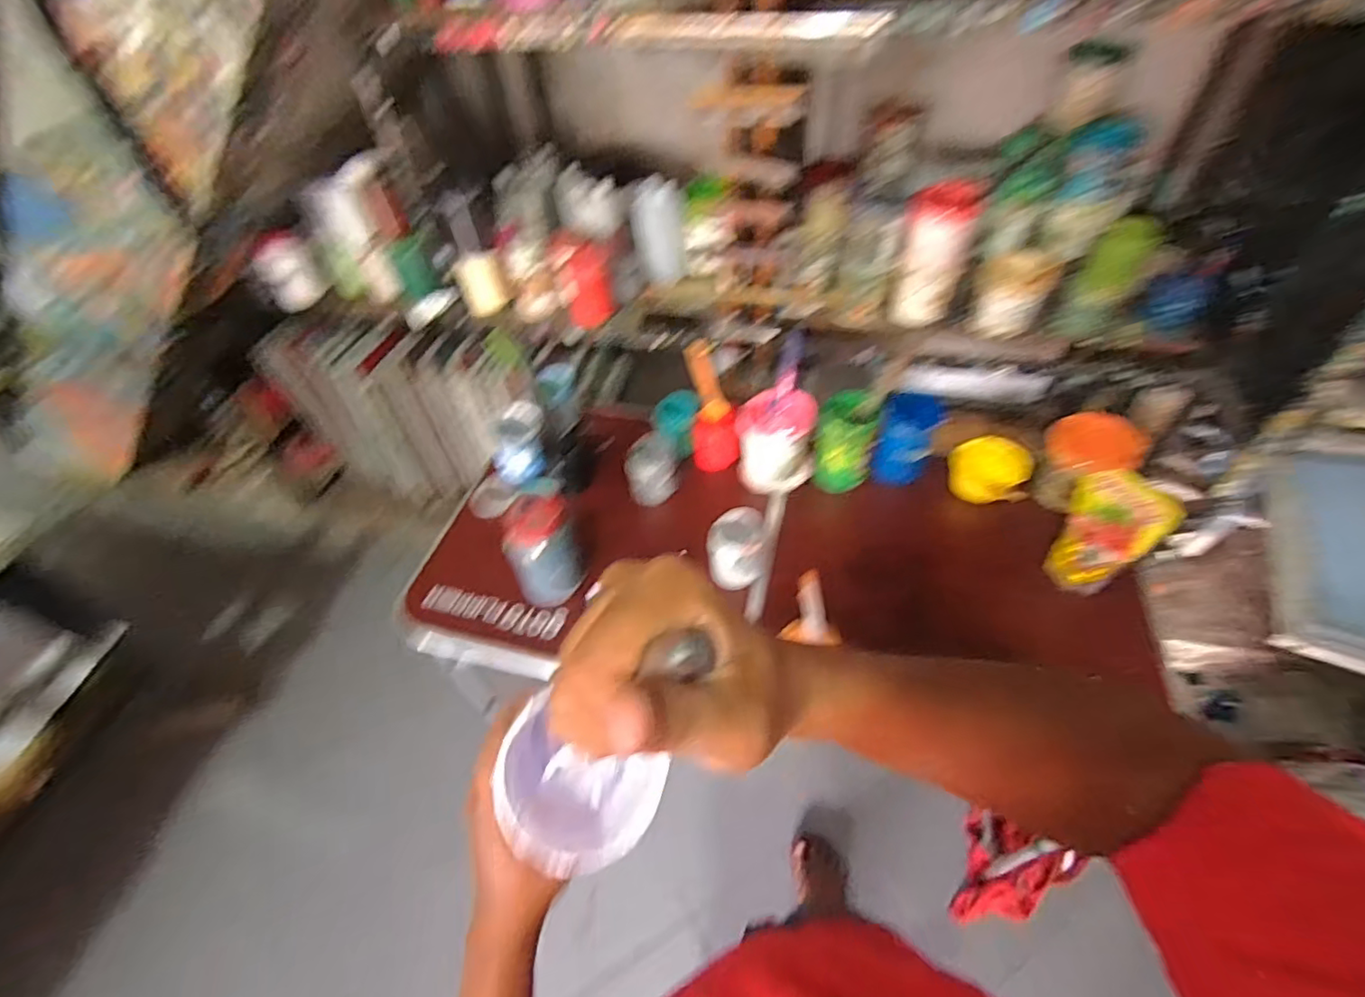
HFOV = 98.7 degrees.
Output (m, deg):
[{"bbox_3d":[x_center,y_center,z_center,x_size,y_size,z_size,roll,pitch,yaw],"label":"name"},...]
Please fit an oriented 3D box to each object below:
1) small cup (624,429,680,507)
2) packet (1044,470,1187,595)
[{"bbox_3d":[-0.055,-0.059,1.093,0.094,0.096,0.100,-2,50,3],"label":"small cup"},{"bbox_3d":[0.625,0.052,0.877,0.057,0.203,0.118,-36,56,-24],"label":"packet"}]

